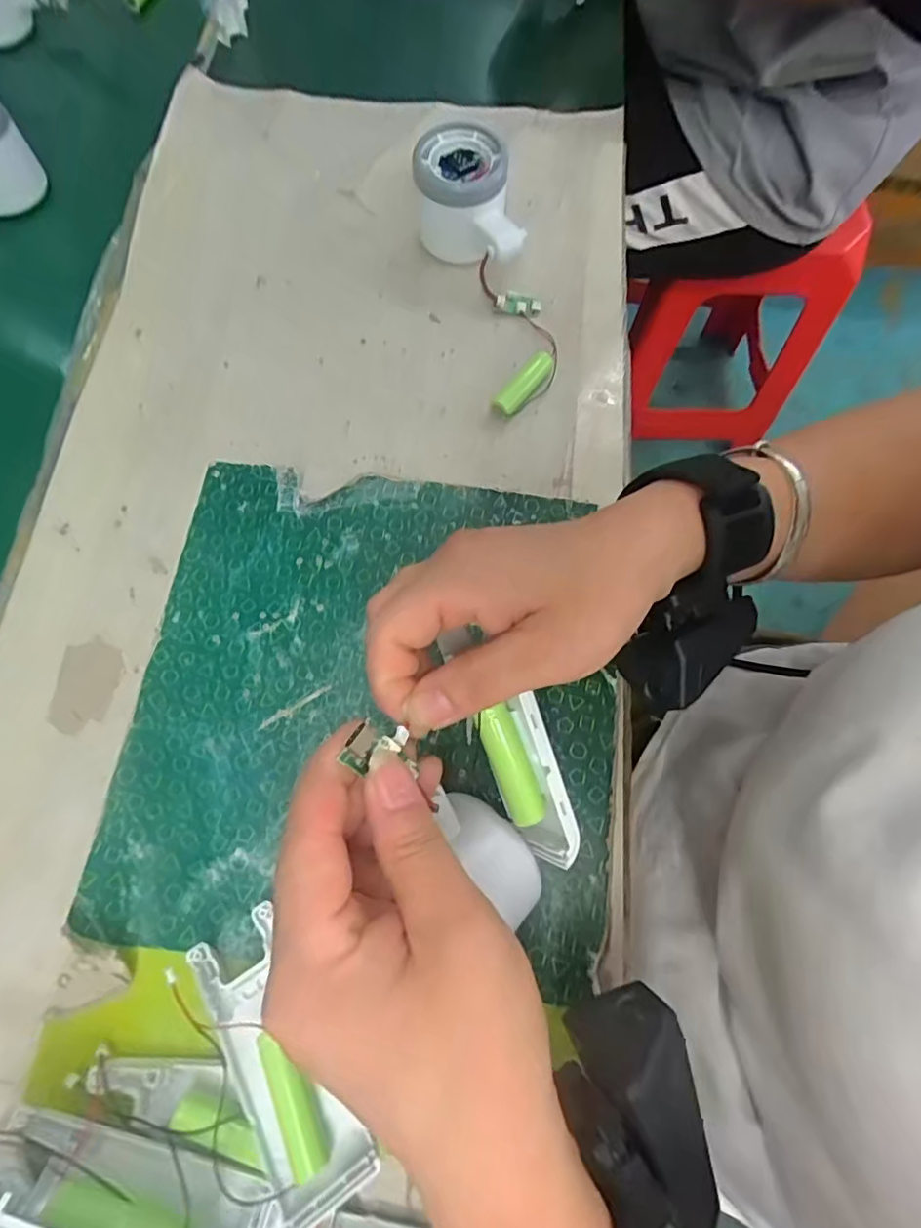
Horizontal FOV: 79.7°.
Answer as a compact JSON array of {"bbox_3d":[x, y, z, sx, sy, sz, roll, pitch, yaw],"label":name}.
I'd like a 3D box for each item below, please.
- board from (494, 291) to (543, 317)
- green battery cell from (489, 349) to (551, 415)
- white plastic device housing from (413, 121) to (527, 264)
[{"bbox_3d":[0.038,-0.201,0.358,0.031,0.005,0.015,1,72,-13],"label":"board"},{"bbox_3d":[0.039,-0.138,0.337,0.015,0.014,0.051,36,75,10],"label":"green battery cell"},{"bbox_3d":[0.003,-0.260,0.356,0.063,0.052,0.075,-8,73,-3],"label":"white plastic device housing"}]

